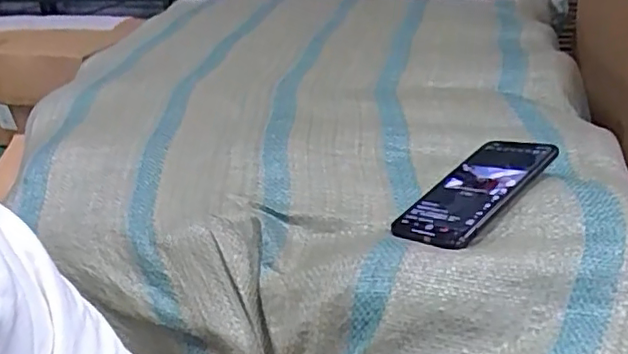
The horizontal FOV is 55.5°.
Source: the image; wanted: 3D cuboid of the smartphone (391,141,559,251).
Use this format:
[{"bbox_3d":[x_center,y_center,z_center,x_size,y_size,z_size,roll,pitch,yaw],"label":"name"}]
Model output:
[{"bbox_3d":[0.141,0.012,0.527,0.158,0.013,0.077,-36,29,-28],"label":"smartphone"}]

